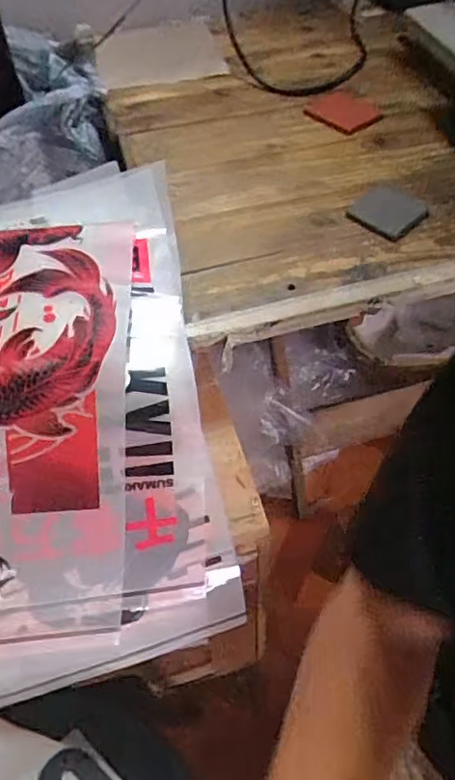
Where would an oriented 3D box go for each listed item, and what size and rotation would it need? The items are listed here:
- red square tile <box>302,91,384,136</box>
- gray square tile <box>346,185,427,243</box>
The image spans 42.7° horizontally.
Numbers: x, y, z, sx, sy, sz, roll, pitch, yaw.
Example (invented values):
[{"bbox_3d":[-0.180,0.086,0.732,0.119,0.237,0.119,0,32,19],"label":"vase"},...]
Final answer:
[{"bbox_3d":[0.173,-0.414,0.859,0.106,0.009,0.101,-37,60,-25],"label":"red square tile"},{"bbox_3d":[0.199,-0.223,0.723,0.082,0.010,0.088,35,59,25],"label":"gray square tile"}]

